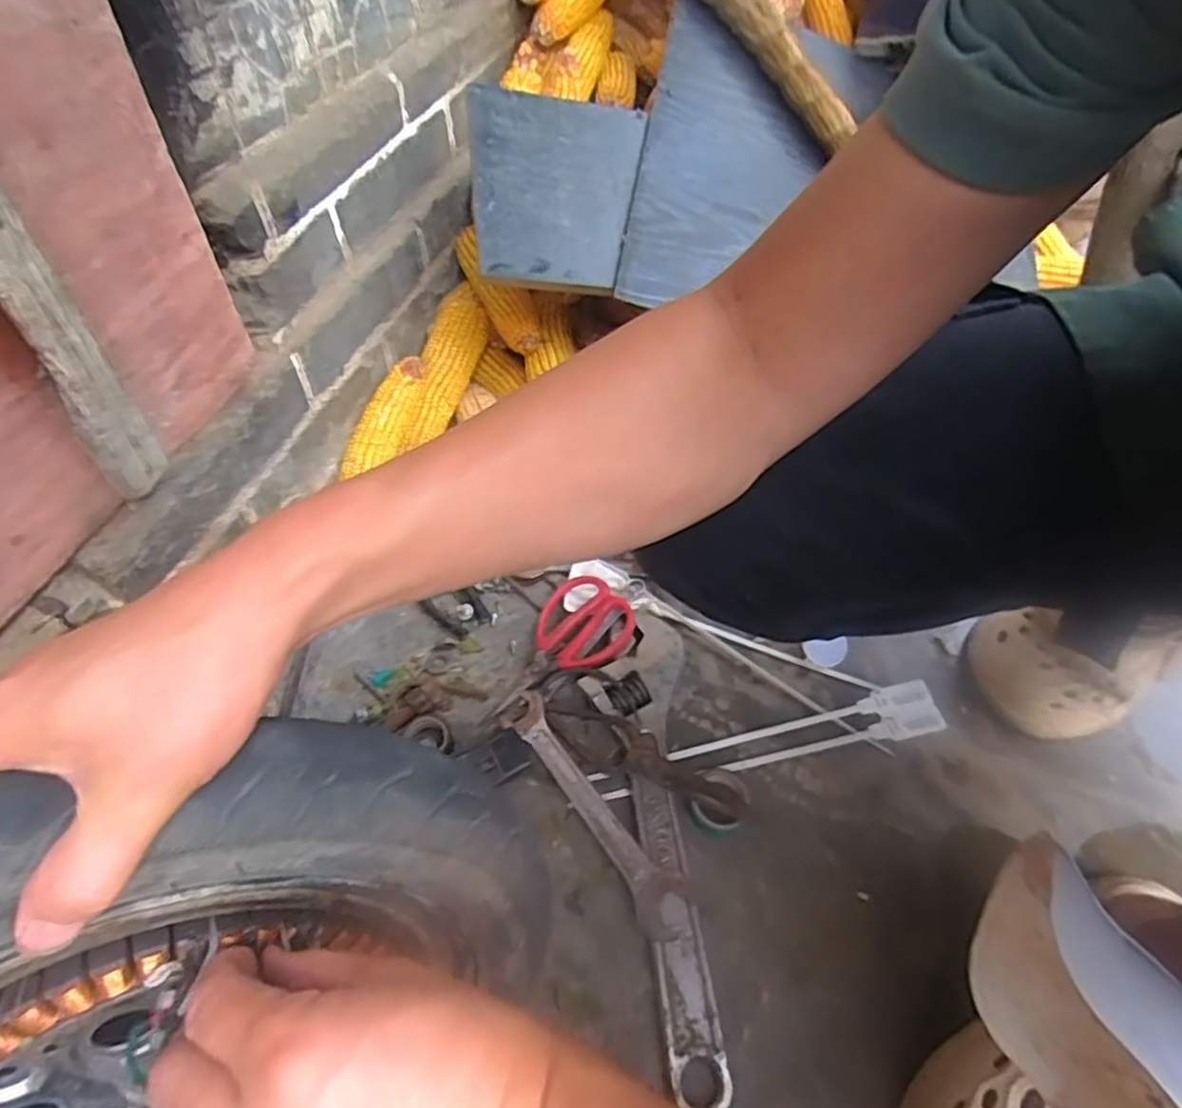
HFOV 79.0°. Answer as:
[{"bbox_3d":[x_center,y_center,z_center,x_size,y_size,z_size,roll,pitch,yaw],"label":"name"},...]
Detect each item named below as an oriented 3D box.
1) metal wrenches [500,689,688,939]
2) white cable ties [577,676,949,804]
[{"bbox_3d":[-0.003,0.187,0.550,0.036,0.022,0.210,-29,57,-21],"label":"metal wrenches"},{"bbox_3d":[0.152,0.158,0.597,0.299,0.012,0.042,-11,53,-9],"label":"white cable ties"}]

